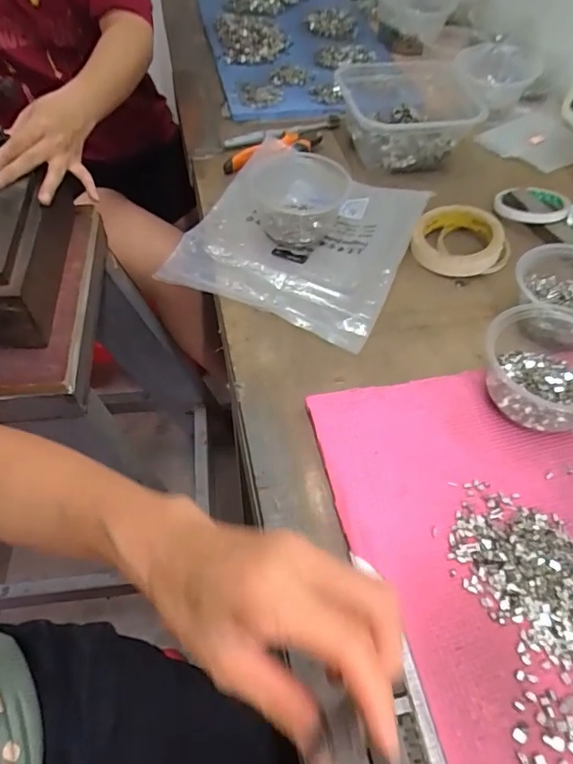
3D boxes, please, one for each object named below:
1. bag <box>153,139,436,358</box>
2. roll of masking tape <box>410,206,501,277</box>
[{"bbox_3d":[0.018,-0.179,0.580,0.240,0.035,0.260,22,56,14],"label":"bag"},{"bbox_3d":[0.199,-0.166,0.578,0.093,0.025,0.111,30,59,19],"label":"roll of masking tape"}]

